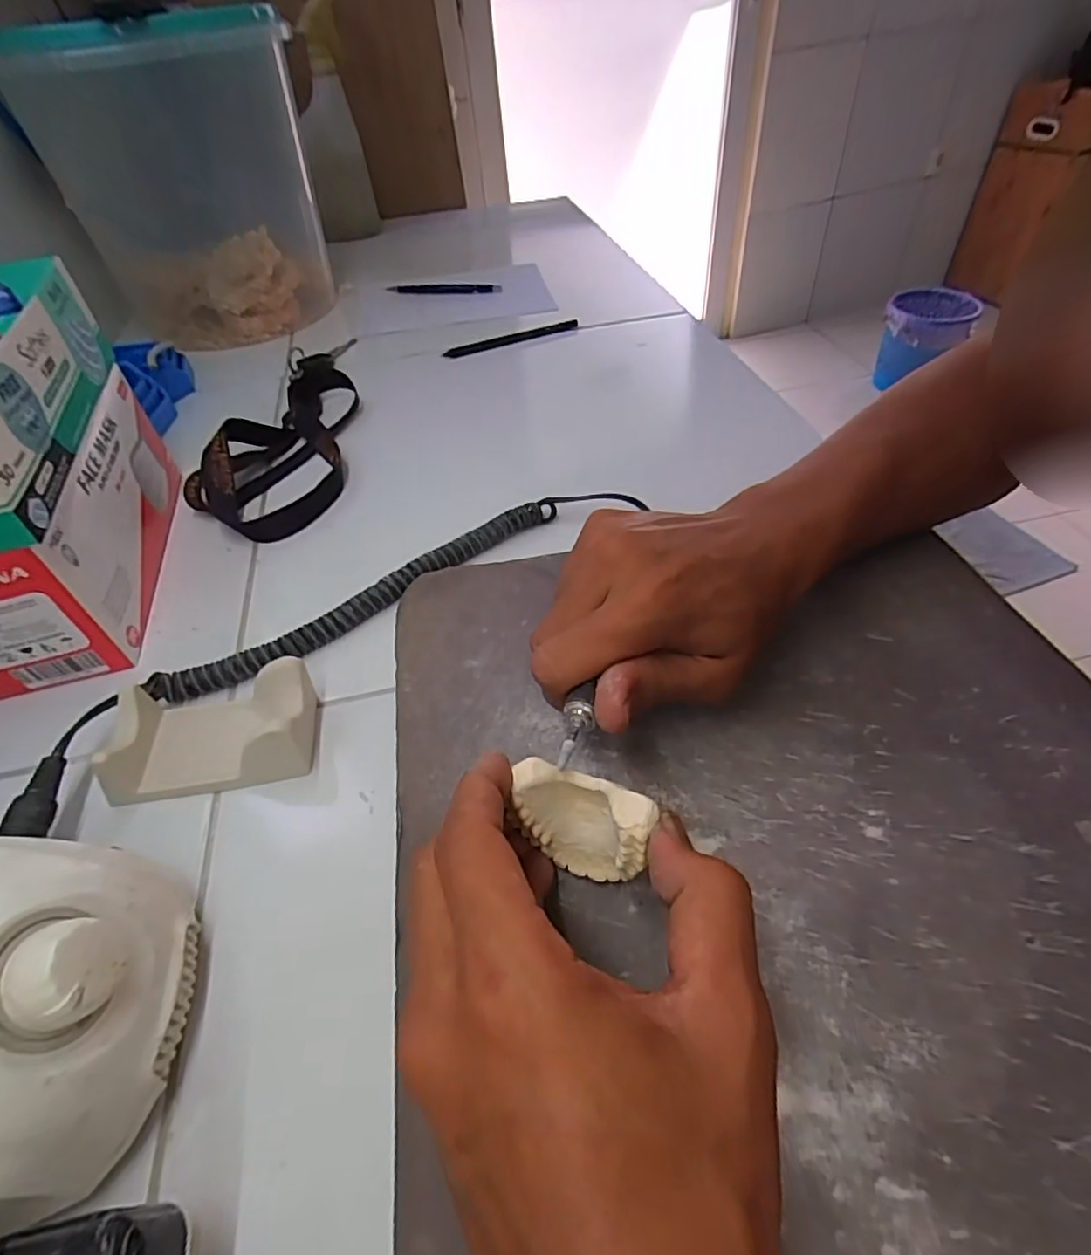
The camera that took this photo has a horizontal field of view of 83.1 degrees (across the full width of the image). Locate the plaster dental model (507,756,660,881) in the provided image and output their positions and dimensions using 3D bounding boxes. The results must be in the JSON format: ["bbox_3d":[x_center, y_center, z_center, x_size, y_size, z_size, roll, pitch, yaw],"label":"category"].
[{"bbox_3d":[0.014,0.071,0.228,0.050,0.048,0.022,20,52,21],"label":"plaster dental model"}]

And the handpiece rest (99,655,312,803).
[{"bbox_3d":[-0.152,0.046,0.286,0.091,0.033,0.048,-8,47,-3],"label":"handpiece rest"}]

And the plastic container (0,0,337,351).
[{"bbox_3d":[-0.334,-0.429,0.601,0.225,0.237,0.224,-16,48,-10],"label":"plastic container"}]

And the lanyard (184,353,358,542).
[{"bbox_3d":[-0.200,-0.147,0.469,0.095,0.033,0.218,-5,47,0],"label":"lanyard"}]

